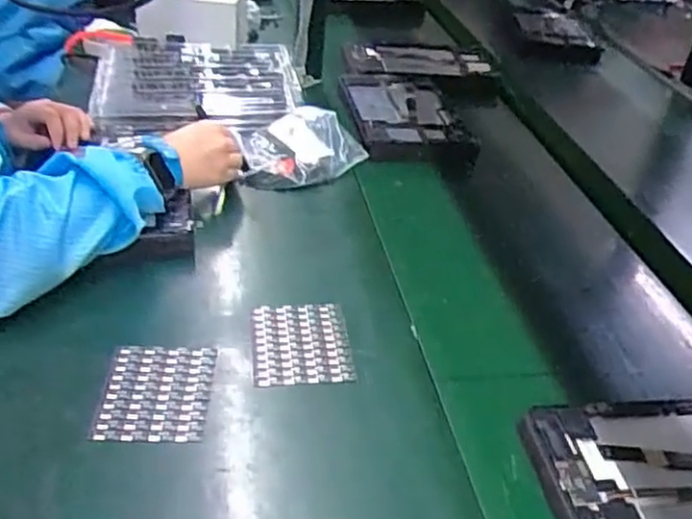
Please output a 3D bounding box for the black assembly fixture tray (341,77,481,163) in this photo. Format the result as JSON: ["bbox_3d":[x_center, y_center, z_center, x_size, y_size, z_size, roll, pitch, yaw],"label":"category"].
[{"bbox_3d":[0.081,-0.211,1.048,0.165,0.038,0.261,-2,34,-10],"label":"black assembly fixture tray"}]

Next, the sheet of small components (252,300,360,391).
[{"bbox_3d":[-0.040,0.075,0.628,0.084,0.013,0.097,-2,34,-10],"label":"sheet of small components"}]

